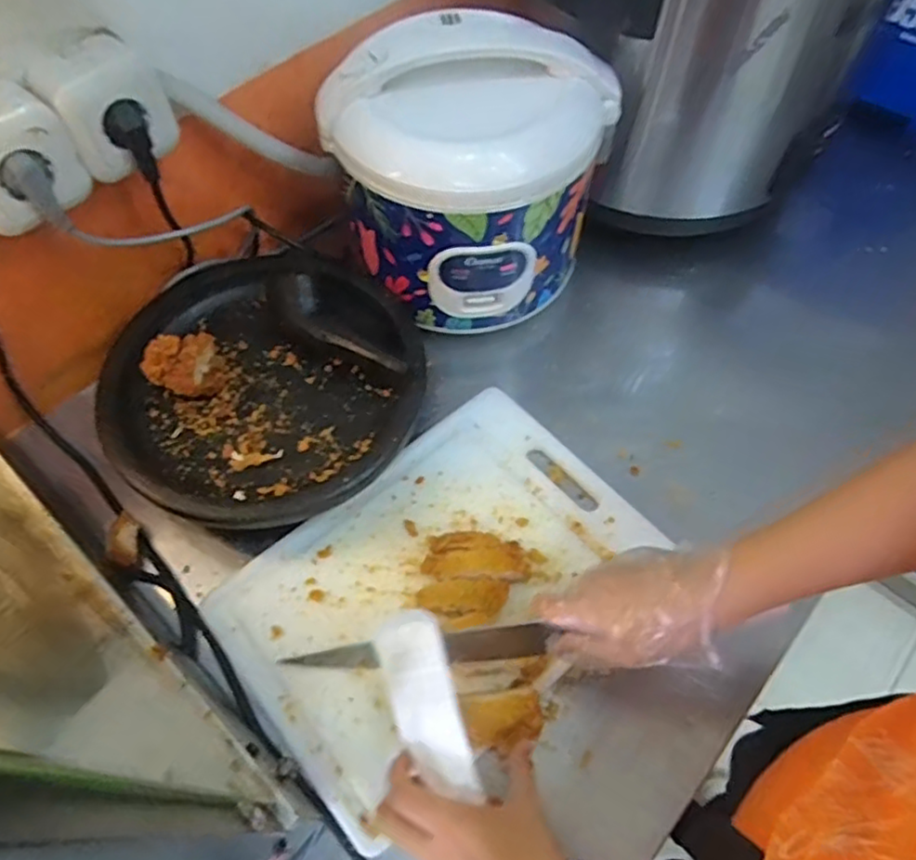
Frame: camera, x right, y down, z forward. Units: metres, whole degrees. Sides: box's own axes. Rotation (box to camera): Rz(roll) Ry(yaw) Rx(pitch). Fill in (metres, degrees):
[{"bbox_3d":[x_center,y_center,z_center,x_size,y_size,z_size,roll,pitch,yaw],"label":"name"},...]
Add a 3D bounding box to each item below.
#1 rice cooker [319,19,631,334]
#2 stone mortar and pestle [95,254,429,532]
[{"bbox_3d":[0.011,-0.242,0.633,0.212,0.211,0.205,27,63,15],"label":"rice cooker"},{"bbox_3d":[-0.183,-0.046,0.623,0.288,0.084,0.277,0,59,0],"label":"stone mortar and pestle"}]

